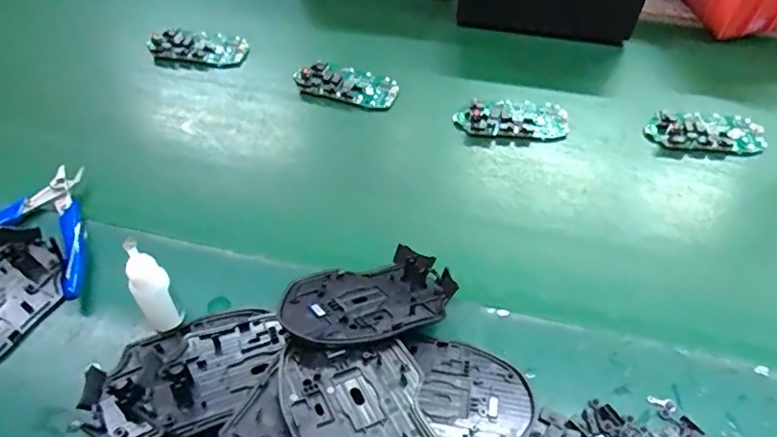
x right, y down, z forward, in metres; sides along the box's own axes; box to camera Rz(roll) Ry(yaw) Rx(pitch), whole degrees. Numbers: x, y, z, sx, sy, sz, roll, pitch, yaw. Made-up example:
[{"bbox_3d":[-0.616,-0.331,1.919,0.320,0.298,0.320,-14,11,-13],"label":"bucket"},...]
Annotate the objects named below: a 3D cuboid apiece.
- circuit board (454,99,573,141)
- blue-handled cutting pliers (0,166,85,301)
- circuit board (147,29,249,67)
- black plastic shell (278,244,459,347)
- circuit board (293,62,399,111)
[{"bbox_3d":[0.111,-0.089,0.478,0.099,0.012,0.045,-3,51,-3],"label":"circuit board"},{"bbox_3d":[-0.257,0.005,0.384,0.114,0.024,0.112,4,51,2],"label":"blue-handled cutting pliers"},{"bbox_3d":[-0.190,-0.173,0.538,0.095,0.018,0.043,2,51,0],"label":"circuit board"},{"bbox_3d":[-0.011,0.046,0.338,0.113,0.020,0.072,-7,29,-27],"label":"black plastic shell"},{"bbox_3d":[-0.037,-0.127,0.505,0.092,0.015,0.045,16,52,12],"label":"circuit board"}]

